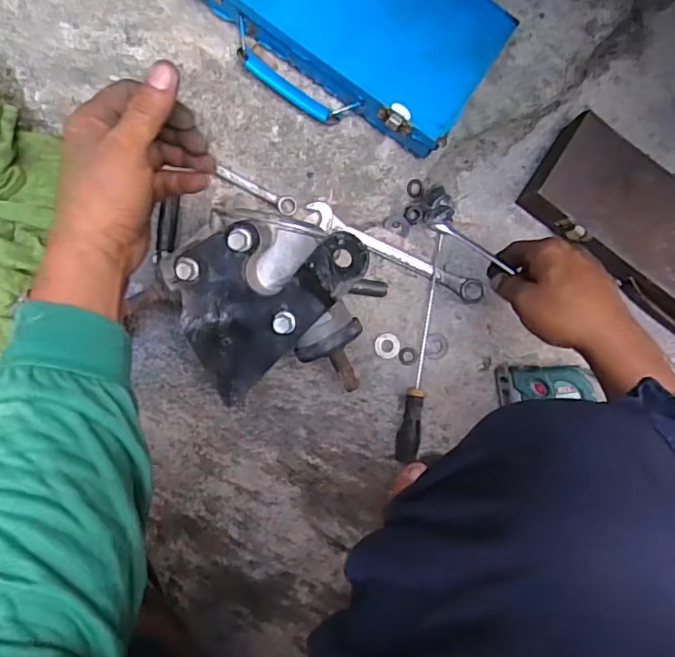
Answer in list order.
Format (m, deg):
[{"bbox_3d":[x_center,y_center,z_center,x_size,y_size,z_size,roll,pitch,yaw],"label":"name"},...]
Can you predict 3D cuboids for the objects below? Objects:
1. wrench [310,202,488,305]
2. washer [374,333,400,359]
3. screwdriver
[{"bbox_3d":[0.063,-0.078,0.600,0.201,0.016,0.023,25,86,-5],"label":"wrench"},{"bbox_3d":[0.053,0.019,0.605,0.027,0.004,0.026,-6,89,-7],"label":"washer"},{"bbox_3d":[0.092,0.020,0.597,0.020,0.027,0.235,12,87,-6],"label":"screwdriver"}]

